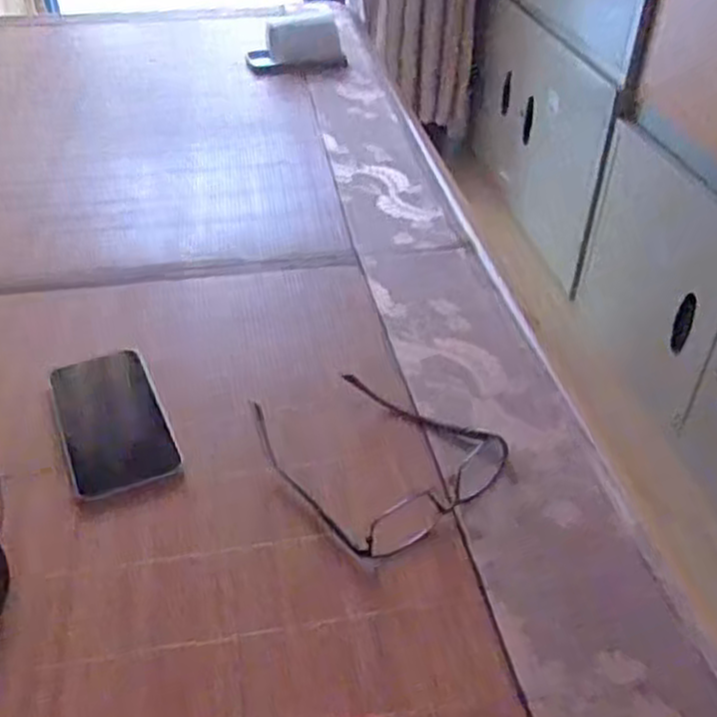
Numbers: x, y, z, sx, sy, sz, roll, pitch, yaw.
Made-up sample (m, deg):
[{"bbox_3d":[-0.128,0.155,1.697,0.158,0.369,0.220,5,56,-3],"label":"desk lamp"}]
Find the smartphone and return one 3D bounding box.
[{"bbox_3d":[-0.181,0.043,0.557,0.071,0.009,0.141,-17,41,-19],"label":"smartphone"}]

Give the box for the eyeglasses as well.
[{"bbox_3d":[0.014,0.056,0.518,0.139,0.031,0.139,-30,47,-32],"label":"eyeglasses"}]

